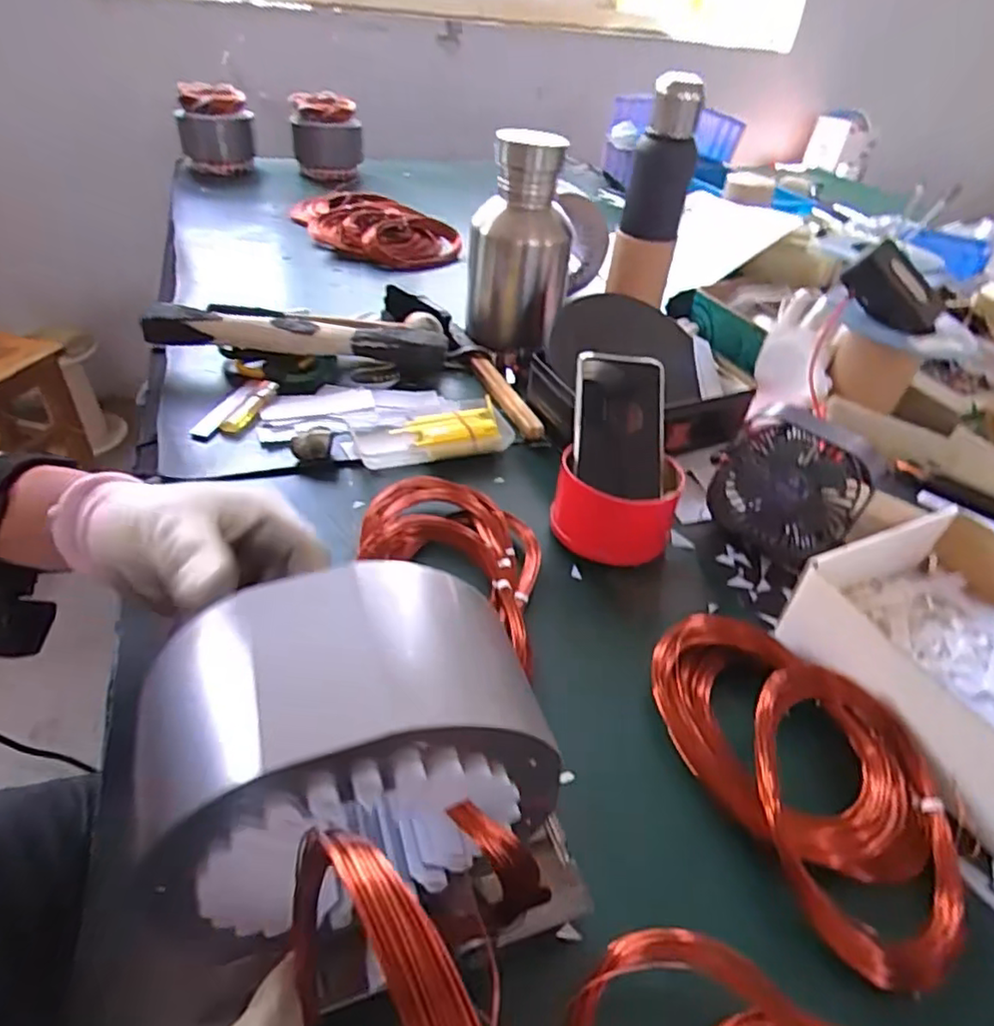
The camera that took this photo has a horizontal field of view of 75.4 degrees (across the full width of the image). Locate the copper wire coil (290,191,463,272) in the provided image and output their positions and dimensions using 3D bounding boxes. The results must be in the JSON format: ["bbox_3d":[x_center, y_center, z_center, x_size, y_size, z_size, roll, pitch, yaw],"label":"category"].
[{"bbox_3d":[-0.222,-0.491,1.098,0.173,0.045,0.317,-30,51,-36],"label":"copper wire coil"}]

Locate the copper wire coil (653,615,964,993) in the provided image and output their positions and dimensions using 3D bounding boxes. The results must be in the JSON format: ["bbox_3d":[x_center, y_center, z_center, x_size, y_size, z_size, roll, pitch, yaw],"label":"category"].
[{"bbox_3d":[0.186,0.153,0.396,0.116,0.055,0.222,-12,43,-21],"label":"copper wire coil"}]

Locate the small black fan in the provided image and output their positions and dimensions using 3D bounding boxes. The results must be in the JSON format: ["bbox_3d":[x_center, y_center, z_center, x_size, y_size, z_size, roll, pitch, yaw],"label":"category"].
[{"bbox_3d":[0.253,-0.020,0.561,0.118,0.104,0.059,24,43,20],"label":"small black fan"}]

